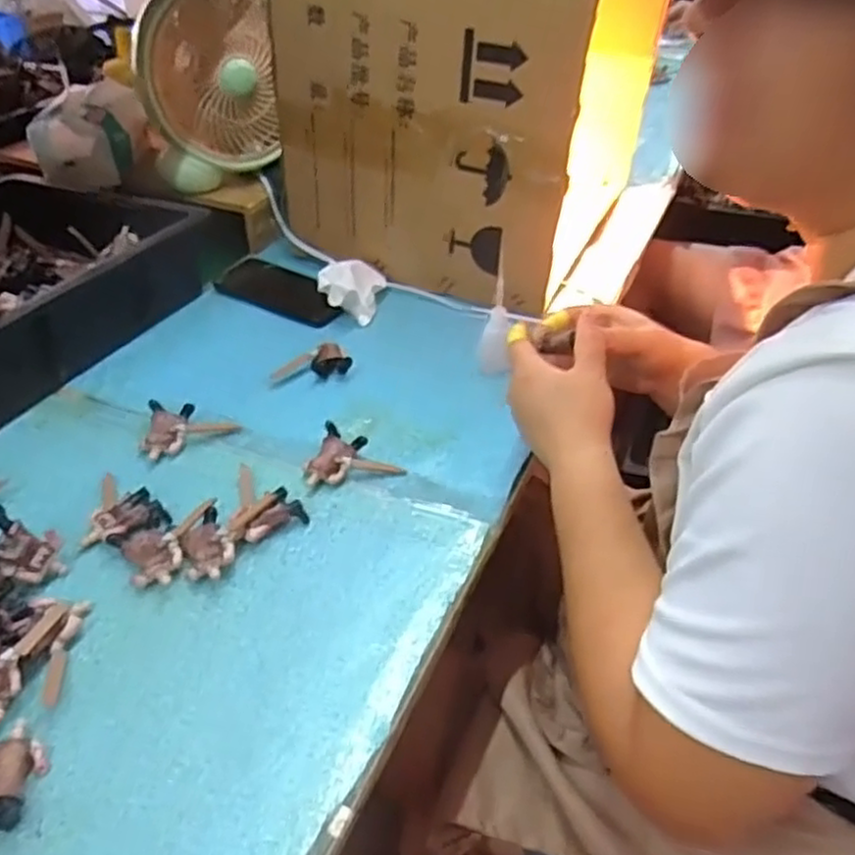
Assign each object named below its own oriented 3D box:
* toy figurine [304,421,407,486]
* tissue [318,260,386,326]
[{"bbox_3d":[-0.063,0.020,0.590,0.076,0.017,0.052,-9,40,-12],"label":"toy figurine"},{"bbox_3d":[-0.084,-0.149,0.775,0.064,0.030,0.078,5,39,5],"label":"tissue"}]

